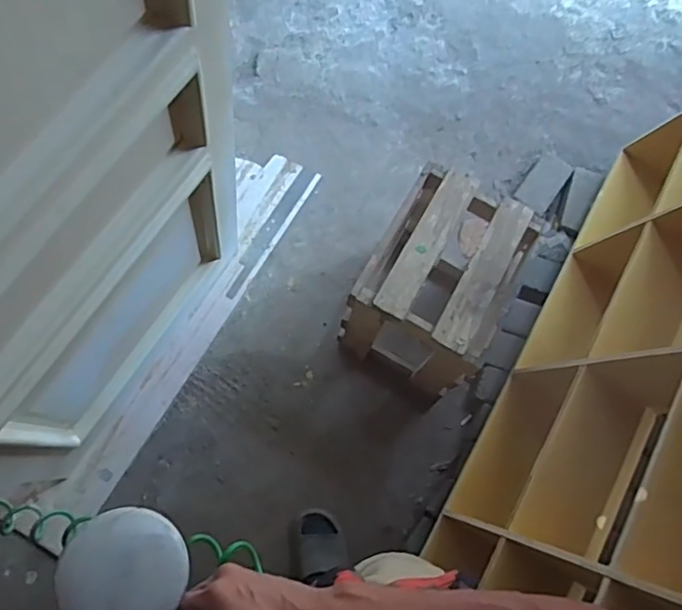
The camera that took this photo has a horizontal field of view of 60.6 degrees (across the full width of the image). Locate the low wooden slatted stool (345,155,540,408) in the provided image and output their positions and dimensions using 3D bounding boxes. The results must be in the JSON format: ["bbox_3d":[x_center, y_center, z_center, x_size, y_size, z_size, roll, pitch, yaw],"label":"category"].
[{"bbox_3d":[0.226,-0.038,1.448,0.316,0.407,0.392,30,71,5],"label":"low wooden slatted stool"}]

